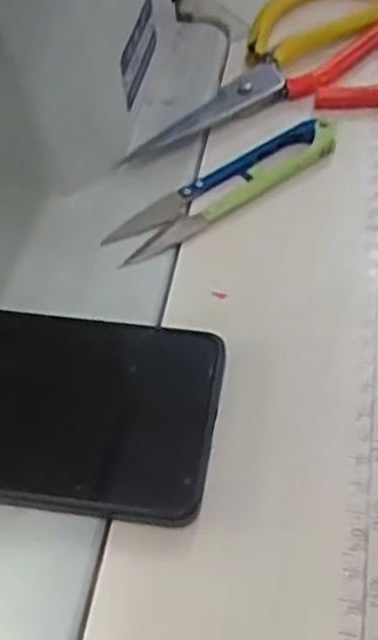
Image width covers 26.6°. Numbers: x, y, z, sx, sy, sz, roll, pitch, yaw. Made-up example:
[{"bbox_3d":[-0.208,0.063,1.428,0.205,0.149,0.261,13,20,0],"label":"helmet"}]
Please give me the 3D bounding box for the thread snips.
[{"bbox_3d":[0.019,-0.061,0.368,0.119,0.014,0.027,-32,58,-20],"label":"thread snips"}]

